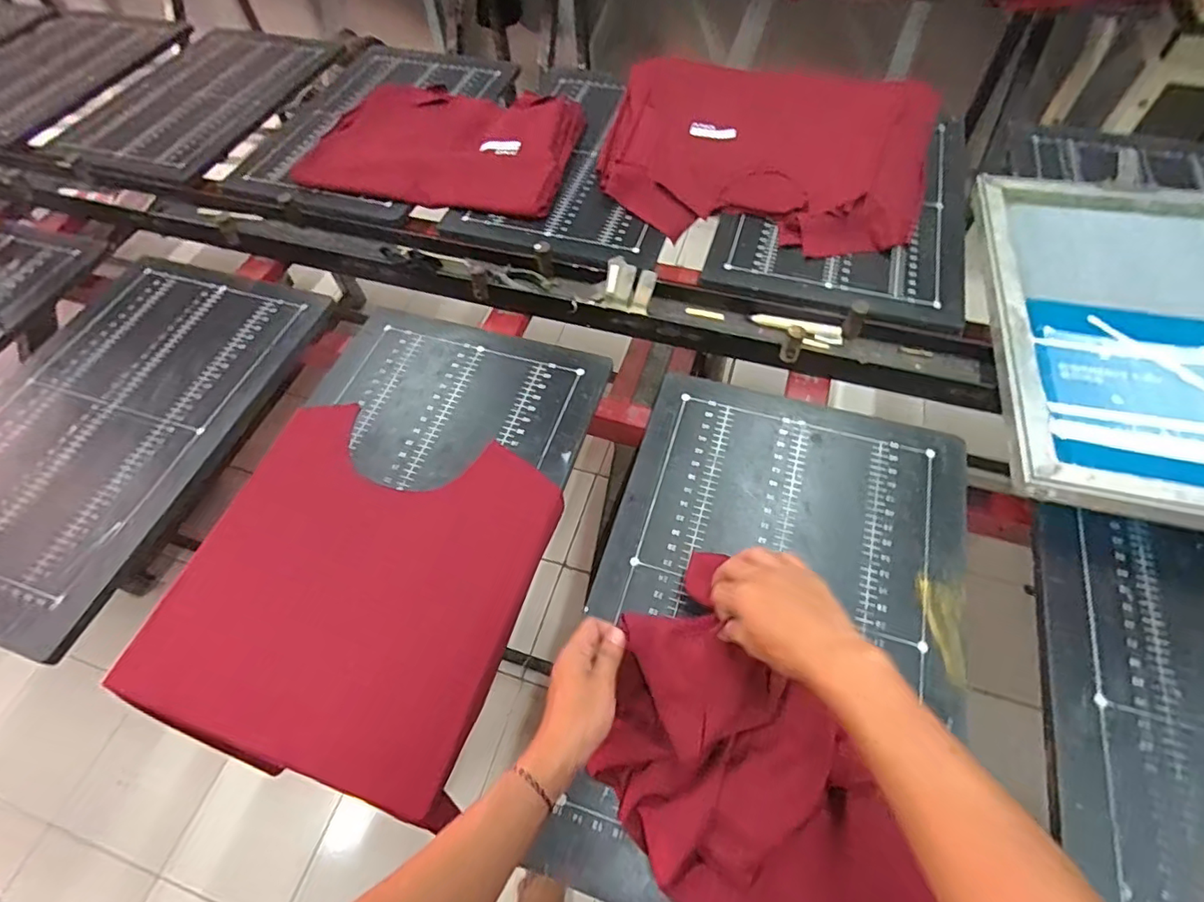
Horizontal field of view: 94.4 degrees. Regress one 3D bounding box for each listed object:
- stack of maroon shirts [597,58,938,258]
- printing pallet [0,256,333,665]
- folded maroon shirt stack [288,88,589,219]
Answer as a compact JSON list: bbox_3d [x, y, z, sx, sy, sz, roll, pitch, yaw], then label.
[{"bbox_3d":[0.289,-0.556,1.019,0.572,0.062,0.459,15,60,12],"label":"stack of maroon shirts"},{"bbox_3d":[-0.724,-0.054,0.817,0.415,0.047,0.602,14,61,14],"label":"printing pallet"},{"bbox_3d":[-0.315,-0.613,1.117,0.521,0.034,0.379,11,59,10],"label":"folded maroon shirt stack"}]

